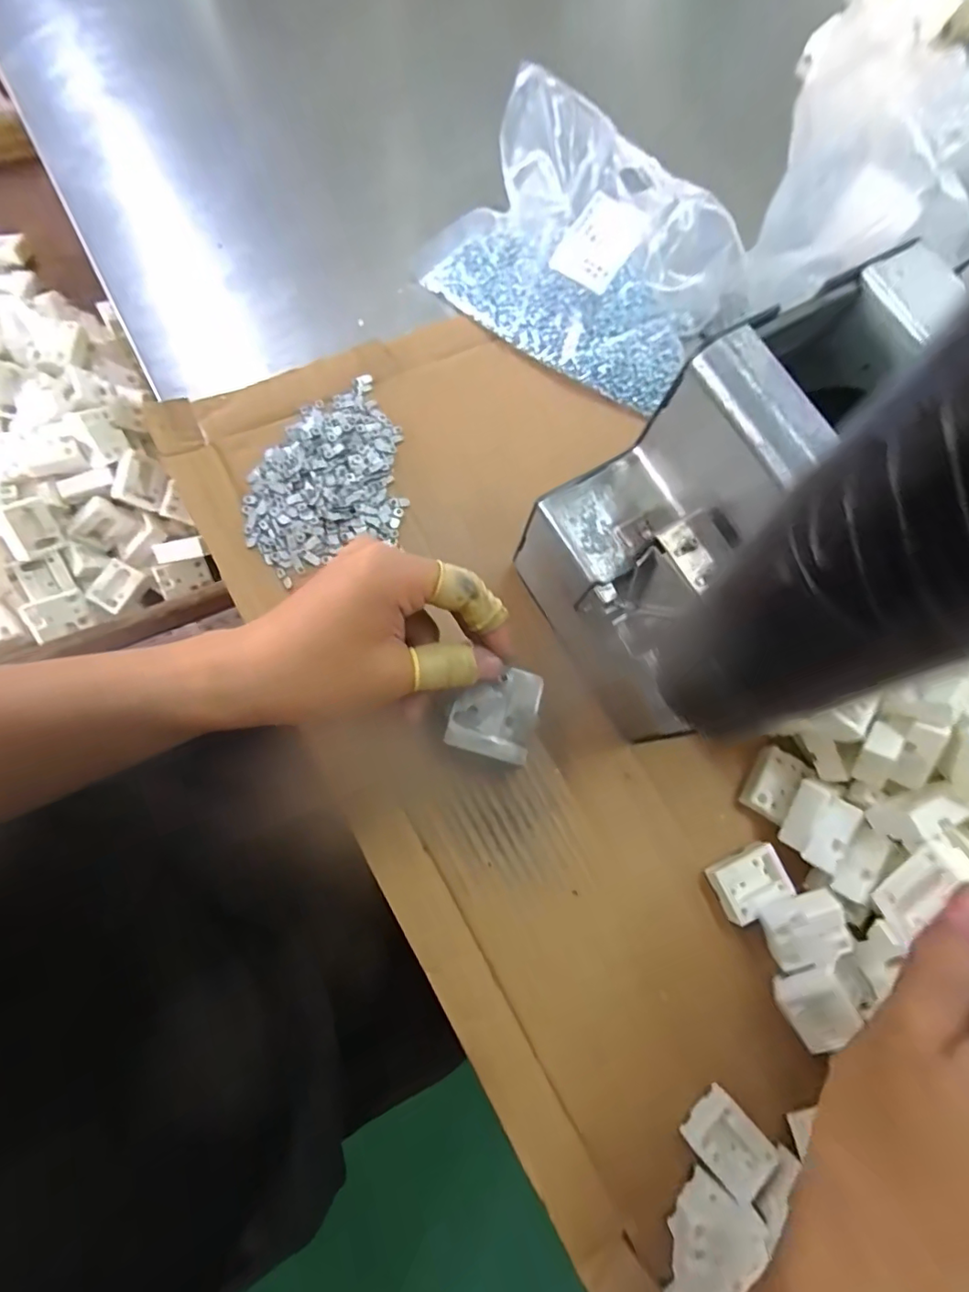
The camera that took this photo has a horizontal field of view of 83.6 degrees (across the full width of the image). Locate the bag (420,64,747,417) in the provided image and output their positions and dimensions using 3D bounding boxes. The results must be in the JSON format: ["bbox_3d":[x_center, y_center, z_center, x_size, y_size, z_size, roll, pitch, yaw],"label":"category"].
[{"bbox_3d":[0.066,-0.253,0.346,0.191,0.056,0.130,37,77,5],"label":"bag"}]

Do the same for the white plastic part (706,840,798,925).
[{"bbox_3d":[0.140,0.124,0.286,0.037,0.012,0.029,-26,80,-10],"label":"white plastic part"}]

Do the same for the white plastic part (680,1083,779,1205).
[{"bbox_3d":[0.116,0.235,0.256,0.028,0.014,0.037,-44,82,-10],"label":"white plastic part"}]

